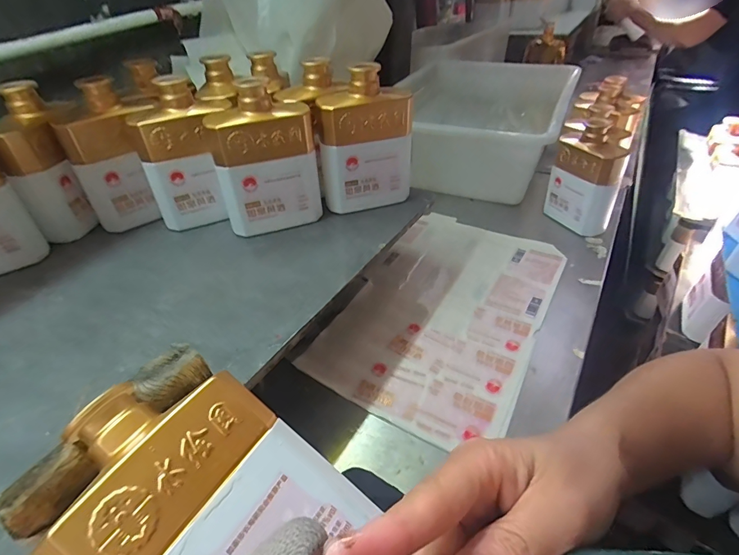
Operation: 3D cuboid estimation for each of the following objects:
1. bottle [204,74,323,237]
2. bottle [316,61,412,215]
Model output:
[{"bbox_3d":[-0.121,-0.136,0.478,0.114,0.163,0.055,-18,43,-18],"label":"bottle"},{"bbox_3d":[-0.004,-0.168,0.511,0.117,0.167,0.053,-7,41,-6],"label":"bottle"}]

